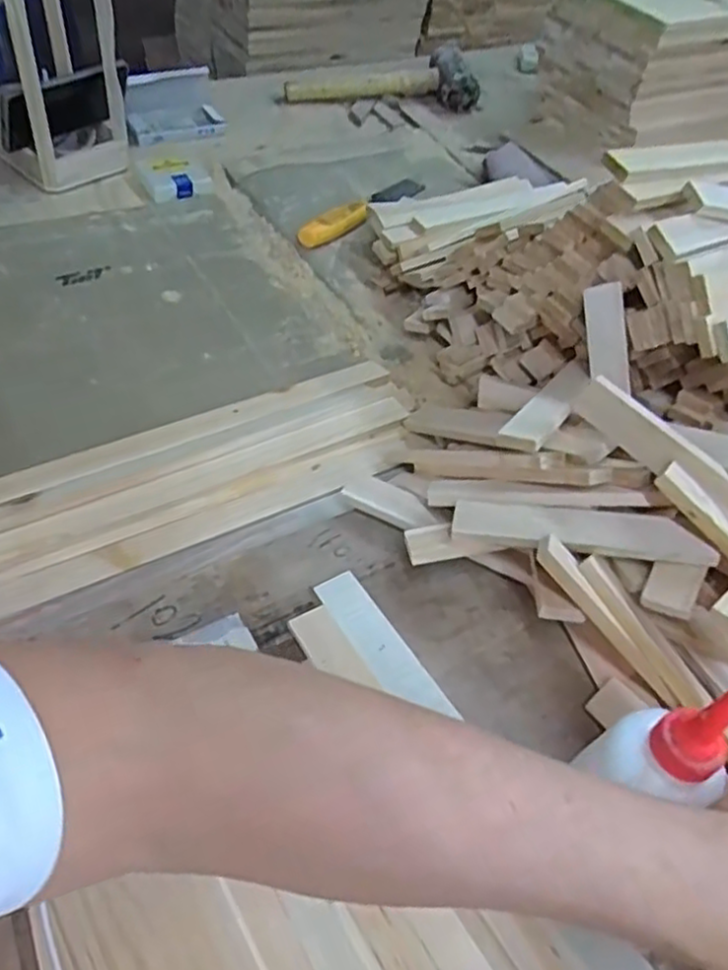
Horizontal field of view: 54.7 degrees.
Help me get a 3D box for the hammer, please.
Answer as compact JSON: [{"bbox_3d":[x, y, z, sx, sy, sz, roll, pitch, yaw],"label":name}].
[{"bbox_3d":[0.026,-0.605,1.054,0.282,0.064,0.097,1,48,-5],"label":"hammer"}]

